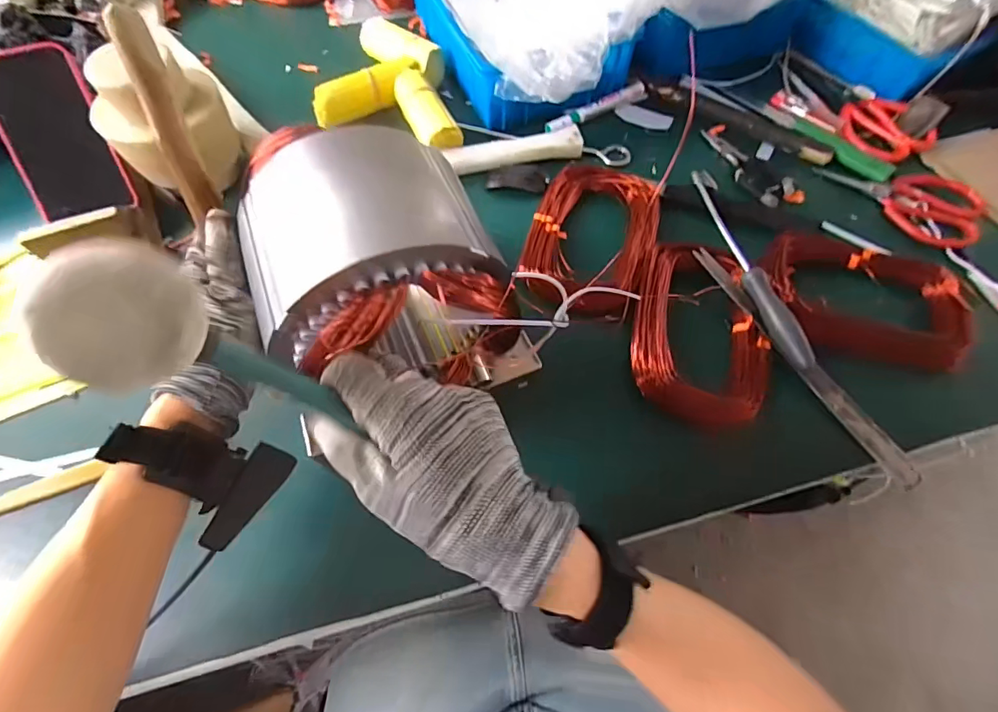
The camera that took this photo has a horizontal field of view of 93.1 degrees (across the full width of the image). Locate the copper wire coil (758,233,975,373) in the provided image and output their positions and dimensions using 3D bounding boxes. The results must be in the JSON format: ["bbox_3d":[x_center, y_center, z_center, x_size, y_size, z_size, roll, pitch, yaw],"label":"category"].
[{"bbox_3d":[0.335,-0.058,0.439,0.167,0.026,0.125,11,63,5],"label":"copper wire coil"}]

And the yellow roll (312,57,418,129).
[{"bbox_3d":[-0.155,-0.312,0.557,0.131,0.031,0.035,-25,65,-13],"label":"yellow roll"}]

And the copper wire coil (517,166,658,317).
[{"bbox_3d":[0.091,-0.117,0.472,0.119,0.033,0.168,20,64,10],"label":"copper wire coil"}]

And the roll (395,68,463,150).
[{"bbox_3d":[-0.086,-0.280,0.545,0.041,0.038,0.124,-24,65,-13],"label":"roll"}]

